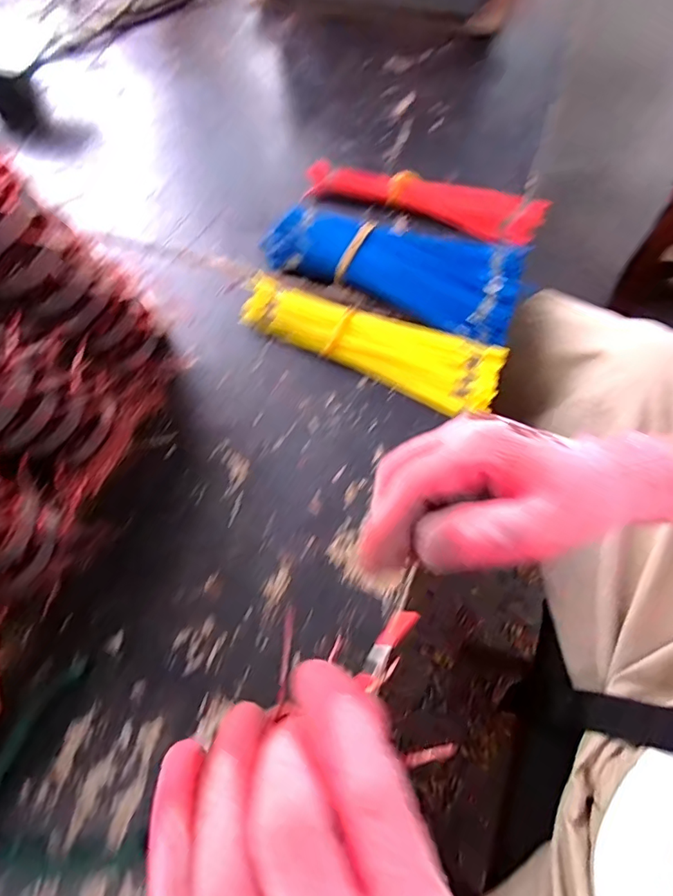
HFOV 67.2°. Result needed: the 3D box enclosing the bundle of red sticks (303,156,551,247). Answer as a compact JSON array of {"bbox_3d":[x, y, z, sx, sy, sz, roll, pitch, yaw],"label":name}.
[{"bbox_3d":[0.088,-0.264,0.527,0.248,0.021,0.056,19,69,12],"label":"bundle of red sticks"}]

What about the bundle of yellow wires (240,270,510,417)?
[{"bbox_3d":[0.029,-0.099,0.463,0.238,0.027,0.066,25,71,14],"label":"bundle of yellow wires"}]

